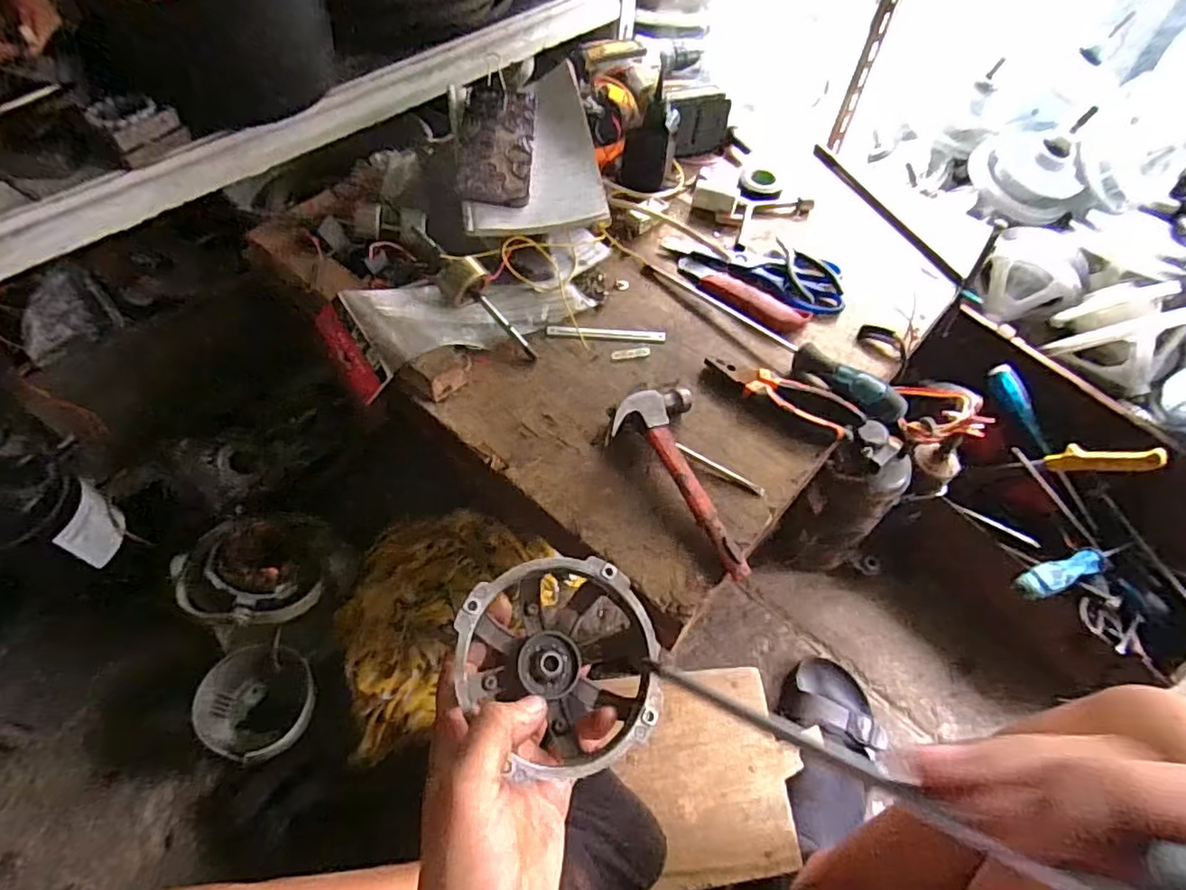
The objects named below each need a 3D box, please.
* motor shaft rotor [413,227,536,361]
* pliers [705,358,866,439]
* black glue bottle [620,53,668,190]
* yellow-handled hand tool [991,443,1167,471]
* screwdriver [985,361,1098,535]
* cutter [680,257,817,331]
[{"bbox_3d":[-0.120,-0.153,0.617,0.175,0.034,0.043,46,65,-1],"label":"motor shaft rotor"},{"bbox_3d":[0.182,-0.051,0.592,0.154,0.020,0.041,28,61,13],"label":"pliers"},{"bbox_3d":[0.064,-0.365,0.714,0.054,0.143,0.050,6,58,0],"label":"black glue bottle"},{"bbox_3d":[0.560,0.020,0.715,0.026,0.164,0.033,-45,109,-26],"label":"yellow-handled hand tool"},{"bbox_3d":[0.562,0.005,0.766,0.030,0.031,0.237,-34,92,-21],"label":"screwdriver"},{"bbox_3d":[0.161,-0.168,0.669,0.156,0.015,0.035,33,62,16],"label":"cutter"}]

